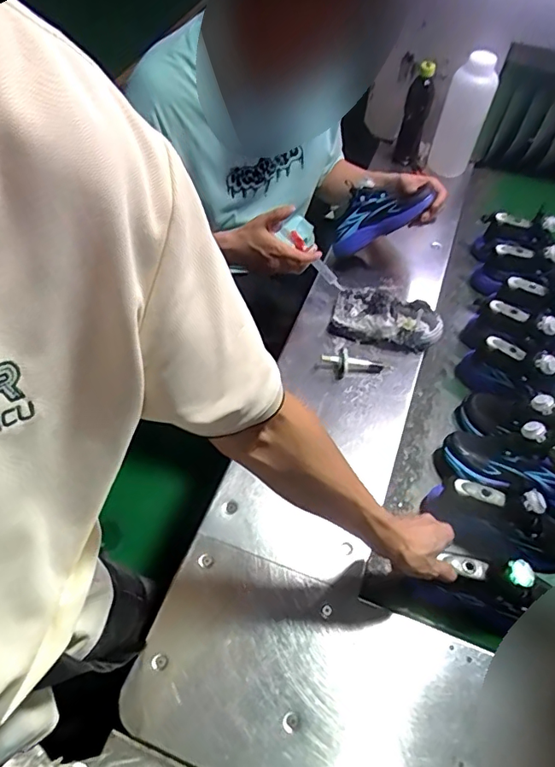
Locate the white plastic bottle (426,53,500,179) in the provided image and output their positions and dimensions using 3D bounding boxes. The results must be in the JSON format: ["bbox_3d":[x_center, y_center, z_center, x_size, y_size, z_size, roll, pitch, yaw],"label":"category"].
[{"bbox_3d":[0.418,-0.597,1.130,0.100,0.248,0.073,16,58,8],"label":"white plastic bottle"}]

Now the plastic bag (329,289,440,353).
[{"bbox_3d":[0.199,-0.119,0.913,0.195,0.051,0.111,17,58,8],"label":"plastic bag"}]

